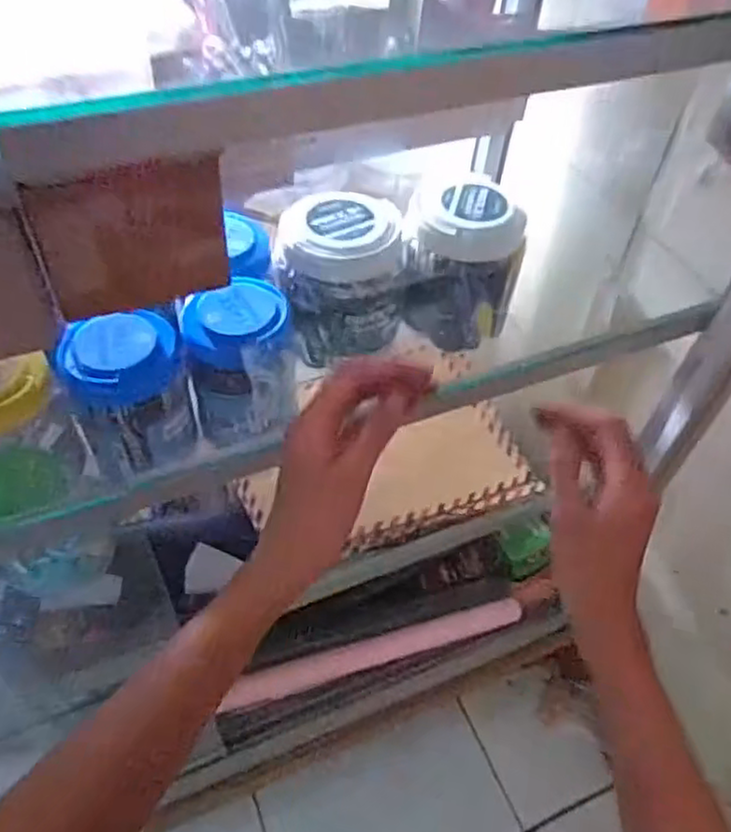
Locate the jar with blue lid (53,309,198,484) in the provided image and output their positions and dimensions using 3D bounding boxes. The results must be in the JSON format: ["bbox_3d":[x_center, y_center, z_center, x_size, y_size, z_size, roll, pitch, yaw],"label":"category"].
[{"bbox_3d":[-0.196,-0.009,0.593,0.097,0.123,0.089,-23,55,-22],"label":"jar with blue lid"}]

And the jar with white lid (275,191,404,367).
[{"bbox_3d":[-0.026,-0.136,0.706,0.129,0.121,0.110,0,50,-5],"label":"jar with white lid"}]

